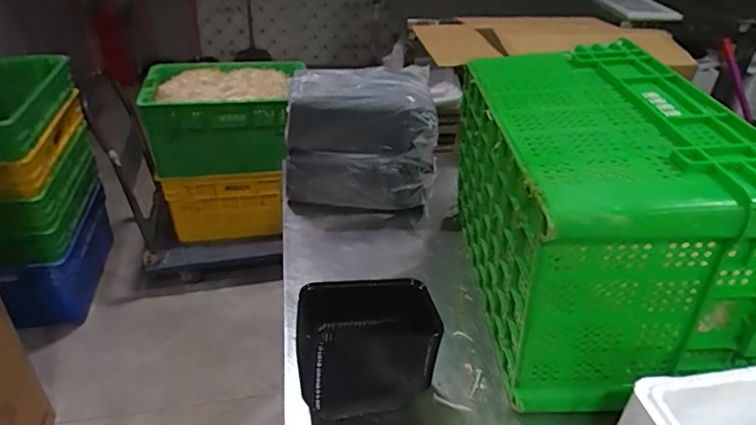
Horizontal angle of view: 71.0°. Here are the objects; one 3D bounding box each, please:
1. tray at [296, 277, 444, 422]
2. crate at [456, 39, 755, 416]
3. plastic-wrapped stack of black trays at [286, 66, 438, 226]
[{"bbox_3d":[-0.016,0.193,0.760,0.187,0.144,0.130,-3,34,-9],"label":"tray"},{"bbox_3d":[0.333,-0.010,0.876,0.322,0.359,0.540,1,34,-3],"label":"crate"},{"bbox_3d":[-0.033,-0.162,1.229,0.325,0.282,0.263,4,34,1],"label":"plastic-wrapped stack of black trays"}]

